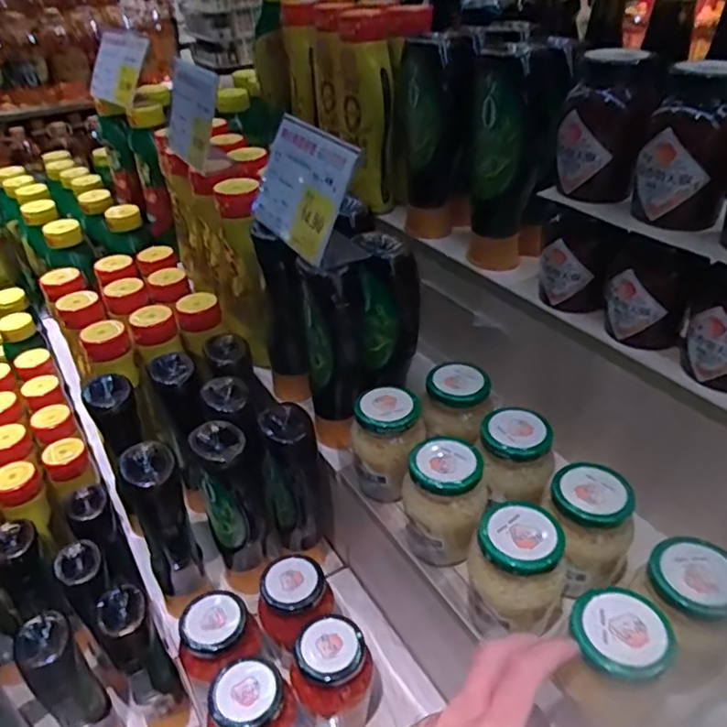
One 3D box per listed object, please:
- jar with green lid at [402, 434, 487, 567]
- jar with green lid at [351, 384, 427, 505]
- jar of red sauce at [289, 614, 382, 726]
[{"bbox_3d":[0.068,0.117,0.520,0.064,0.102,0.059,-2,35,2],"label":"jar with green lid"},{"bbox_3d":[0.023,0.078,0.573,0.062,0.103,0.053,-1,35,4],"label":"jar with green lid"},{"bbox_3d":[-0.024,0.281,0.547,0.059,0.103,0.067,13,38,21],"label":"jar of red sauce"}]

